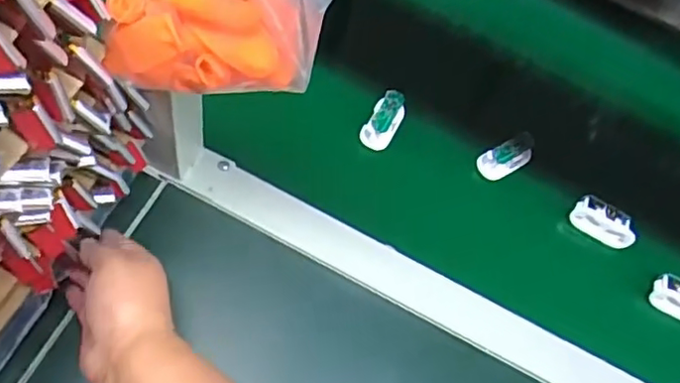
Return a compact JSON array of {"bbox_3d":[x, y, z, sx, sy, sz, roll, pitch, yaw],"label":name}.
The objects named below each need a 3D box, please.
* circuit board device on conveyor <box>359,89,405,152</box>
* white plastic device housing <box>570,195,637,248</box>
[{"bbox_3d":[0.042,-0.067,0.585,0.028,0.017,0.059,28,71,8],"label":"circuit board device on conveyor"},{"bbox_3d":[0.242,0.029,0.581,0.057,0.019,0.029,36,72,11],"label":"white plastic device housing"}]

